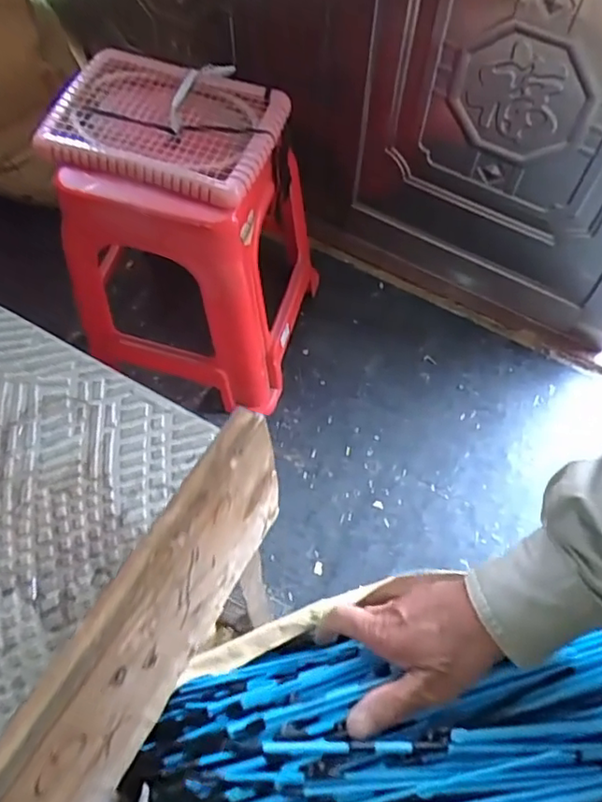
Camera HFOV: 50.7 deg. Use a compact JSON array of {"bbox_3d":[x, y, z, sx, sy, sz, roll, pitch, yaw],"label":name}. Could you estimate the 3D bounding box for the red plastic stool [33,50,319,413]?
[{"bbox_3d":[-0.189,-0.266,1.086,0.370,0.432,0.332,18,64,6],"label":"red plastic stool"}]

